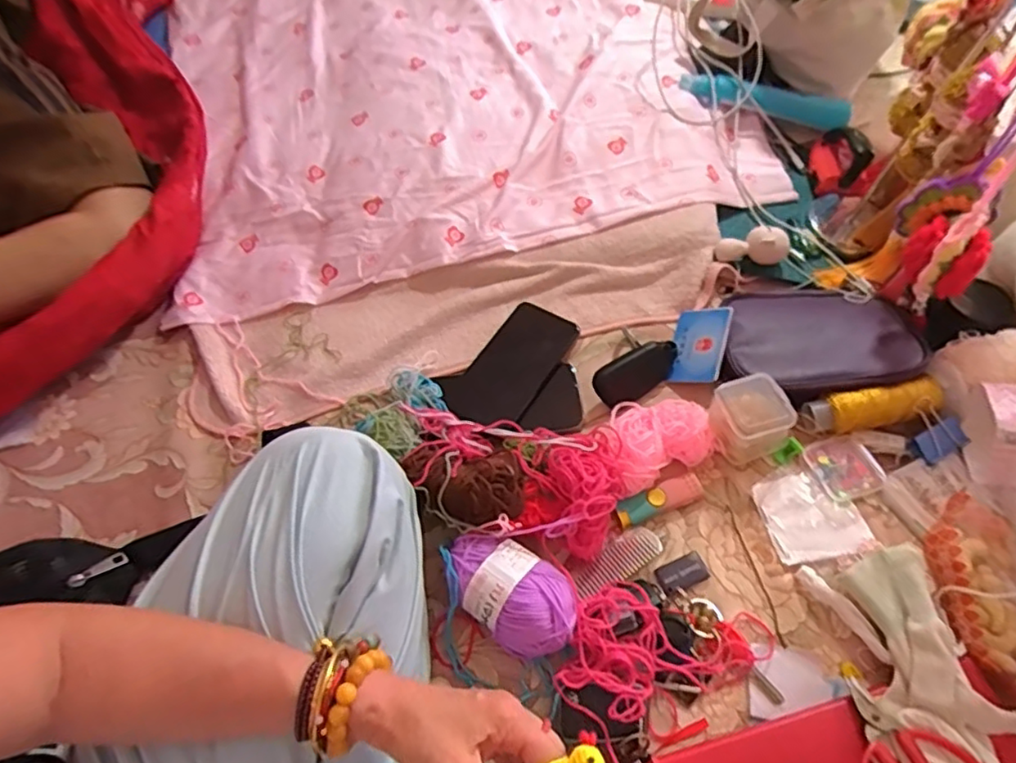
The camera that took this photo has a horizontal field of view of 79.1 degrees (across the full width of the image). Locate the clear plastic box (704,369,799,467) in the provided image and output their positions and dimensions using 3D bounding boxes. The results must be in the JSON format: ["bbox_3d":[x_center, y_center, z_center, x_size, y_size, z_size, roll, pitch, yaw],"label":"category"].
[{"bbox_3d":[0.213,0.034,0.550,0.056,0.057,0.059,-24,63,-10],"label":"clear plastic box"}]

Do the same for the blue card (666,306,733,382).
[{"bbox_3d":[0.190,-0.037,0.613,0.054,0.005,0.084,2,61,36],"label":"blue card"}]

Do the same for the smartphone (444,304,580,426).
[{"bbox_3d":[0.005,-0.016,0.624,0.075,0.013,0.158,26,61,19],"label":"smartphone"}]

